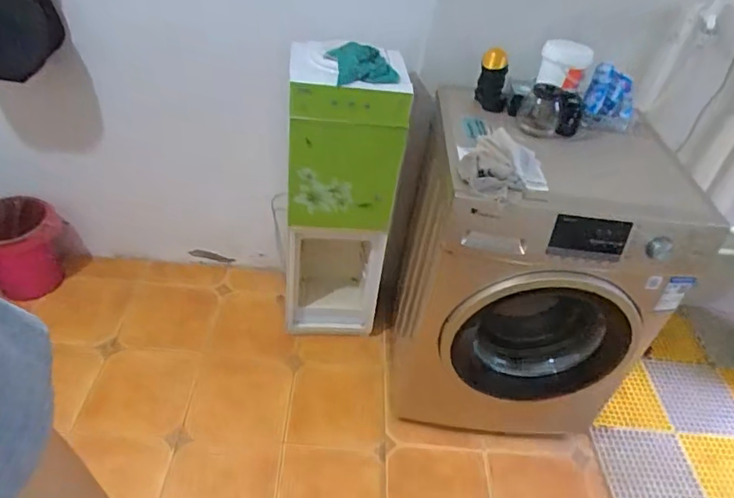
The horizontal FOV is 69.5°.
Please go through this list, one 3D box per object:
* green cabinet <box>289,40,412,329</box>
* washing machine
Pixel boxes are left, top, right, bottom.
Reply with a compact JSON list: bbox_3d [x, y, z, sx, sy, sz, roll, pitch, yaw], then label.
[{"bbox_3d":[-0.096,-0.138,1.623,0.328,0.945,0.315,2,43,-5],"label":"green cabinet"},{"bbox_3d":[0.422,0.066,1.487,0.554,0.826,0.571,4,41,-4],"label":"washing machine"}]

